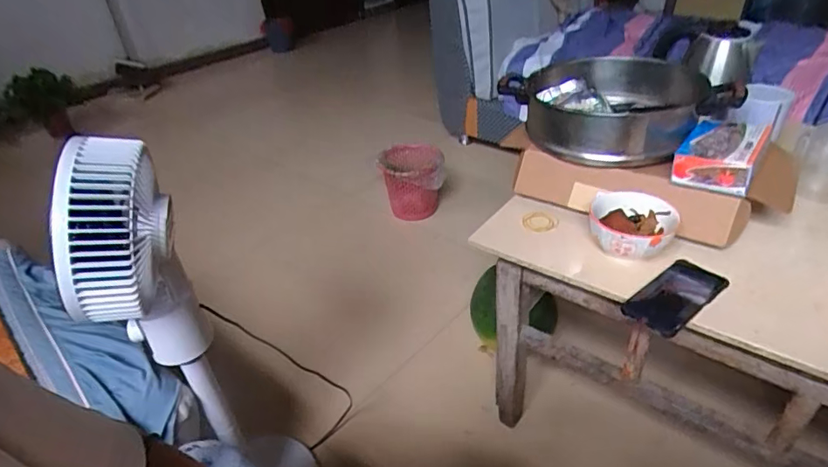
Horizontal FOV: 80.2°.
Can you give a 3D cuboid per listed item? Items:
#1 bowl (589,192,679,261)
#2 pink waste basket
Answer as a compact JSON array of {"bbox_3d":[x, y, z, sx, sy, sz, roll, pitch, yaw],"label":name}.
[{"bbox_3d":[0.350,-0.013,0.790,0.120,0.066,0.137,8,38,18],"label":"bowl"},{"bbox_3d":[-0.005,-0.184,1.865,0.228,0.281,0.220,-5,35,0],"label":"pink waste basket"}]

